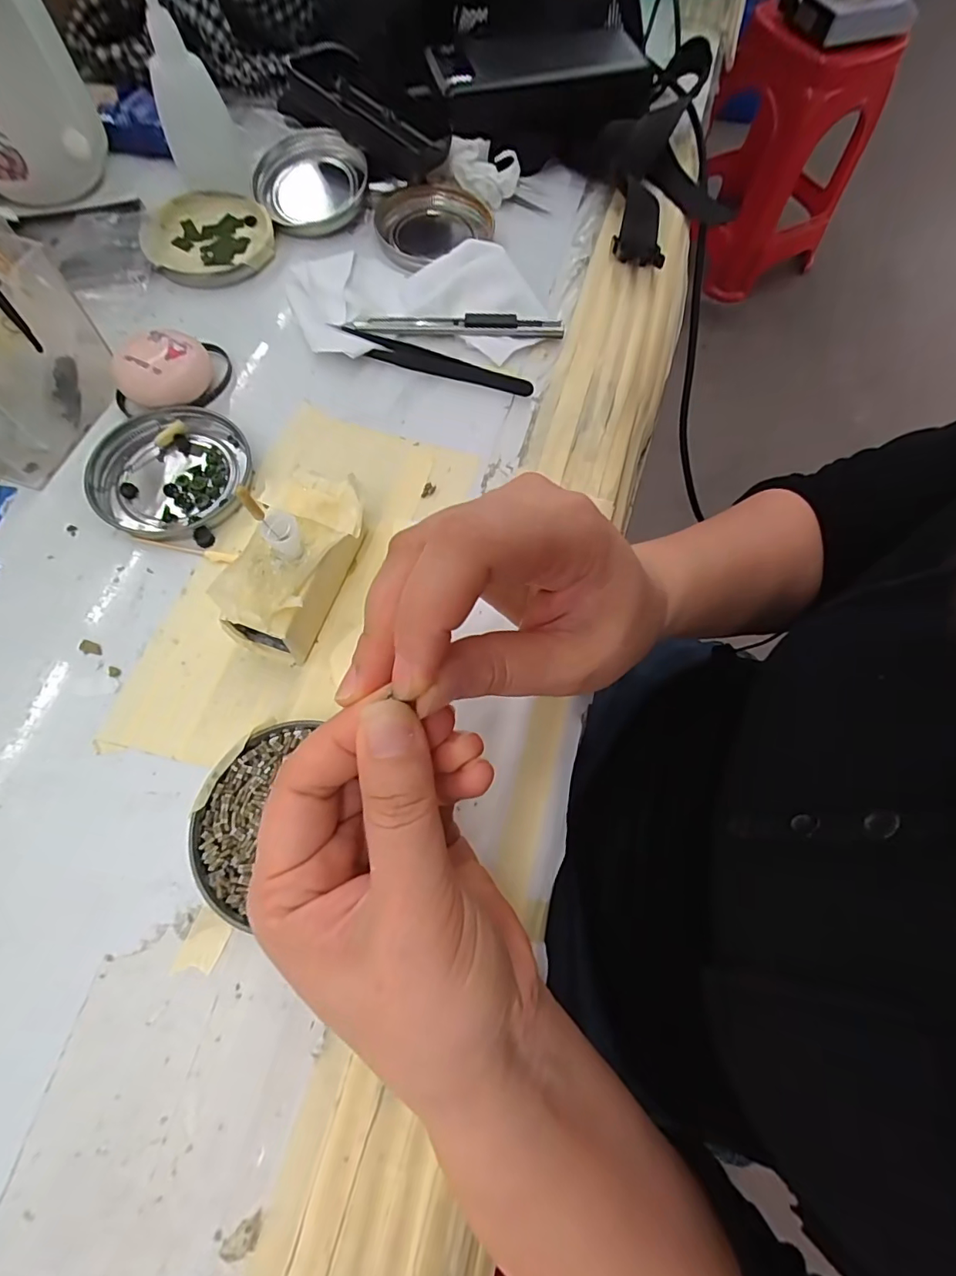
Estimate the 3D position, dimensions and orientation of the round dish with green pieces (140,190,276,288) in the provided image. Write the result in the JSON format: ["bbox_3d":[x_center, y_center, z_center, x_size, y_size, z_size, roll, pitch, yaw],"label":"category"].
[{"bbox_3d":[-0.172,-0.259,0.330,0.077,0.012,0.078,-5,70,-4],"label":"round dish with green pieces"}]

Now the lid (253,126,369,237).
[{"bbox_3d":[-0.116,-0.309,0.341,0.074,0.023,0.073,1,69,-2],"label":"lid"}]

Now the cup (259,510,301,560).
[{"bbox_3d":[-0.081,-0.042,0.214,0.013,0.017,0.014,1,68,-2],"label":"cup"}]

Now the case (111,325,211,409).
[{"bbox_3d":[-0.172,-0.145,0.279,0.044,0.023,0.041,-3,70,-4],"label":"case"}]

